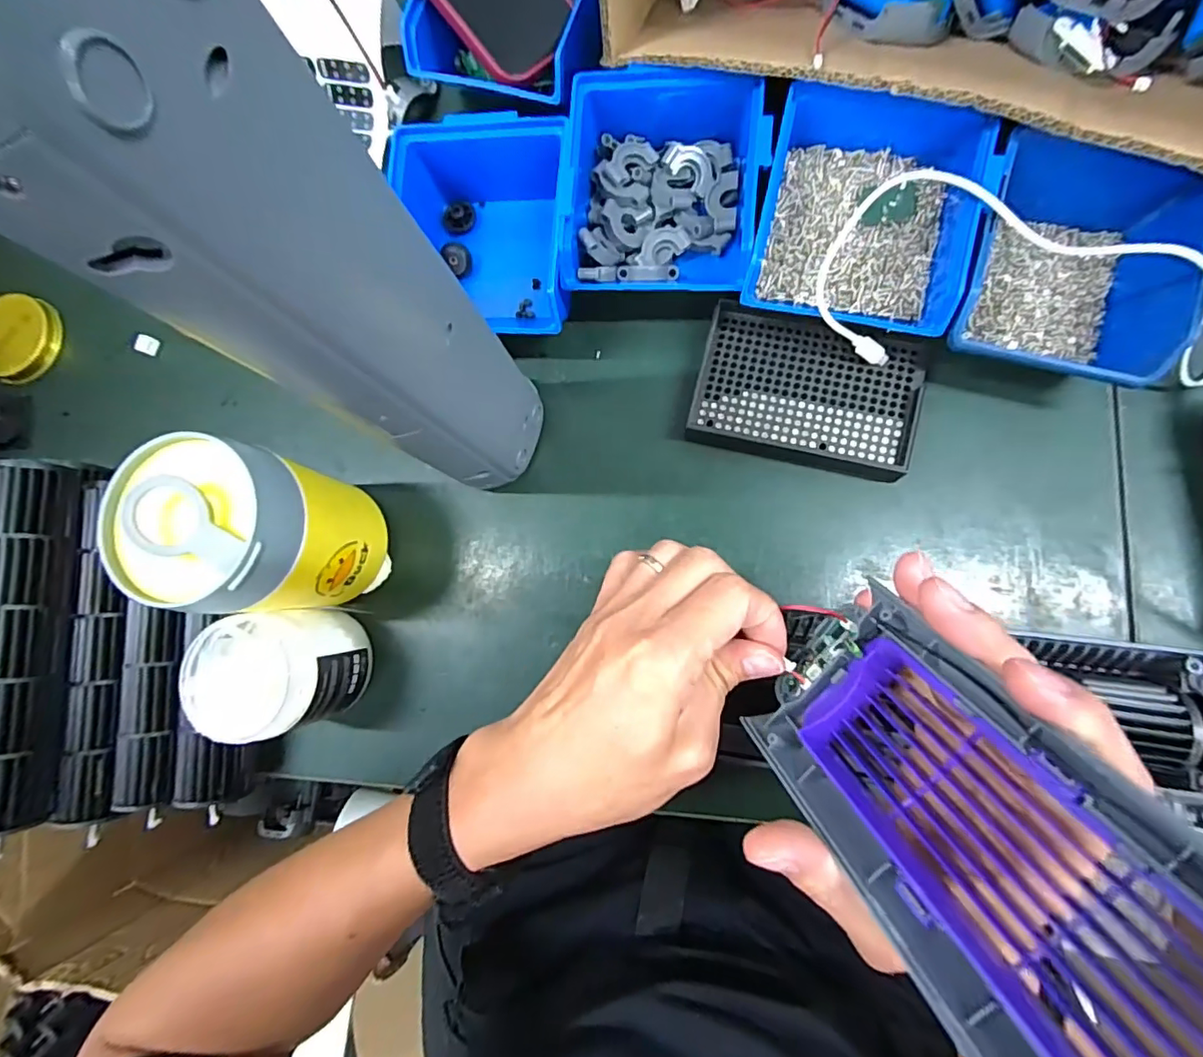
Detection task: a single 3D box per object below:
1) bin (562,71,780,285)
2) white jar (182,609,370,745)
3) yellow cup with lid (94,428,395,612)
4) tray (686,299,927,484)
[{"bbox_3d":[0.040,-0.217,0.355,0.120,0.054,0.133,3,84,8],"label":"bin"},{"bbox_3d":[-0.197,0.086,0.351,0.071,0.087,0.068,-1,83,8],"label":"white jar"},{"bbox_3d":[-0.193,0.001,0.334,0.082,0.139,0.083,-1,83,8],"label":"yellow cup with lid"},{"bbox_3d":[0.130,-0.088,0.352,0.132,0.016,0.094,15,86,9],"label":"tray"}]

